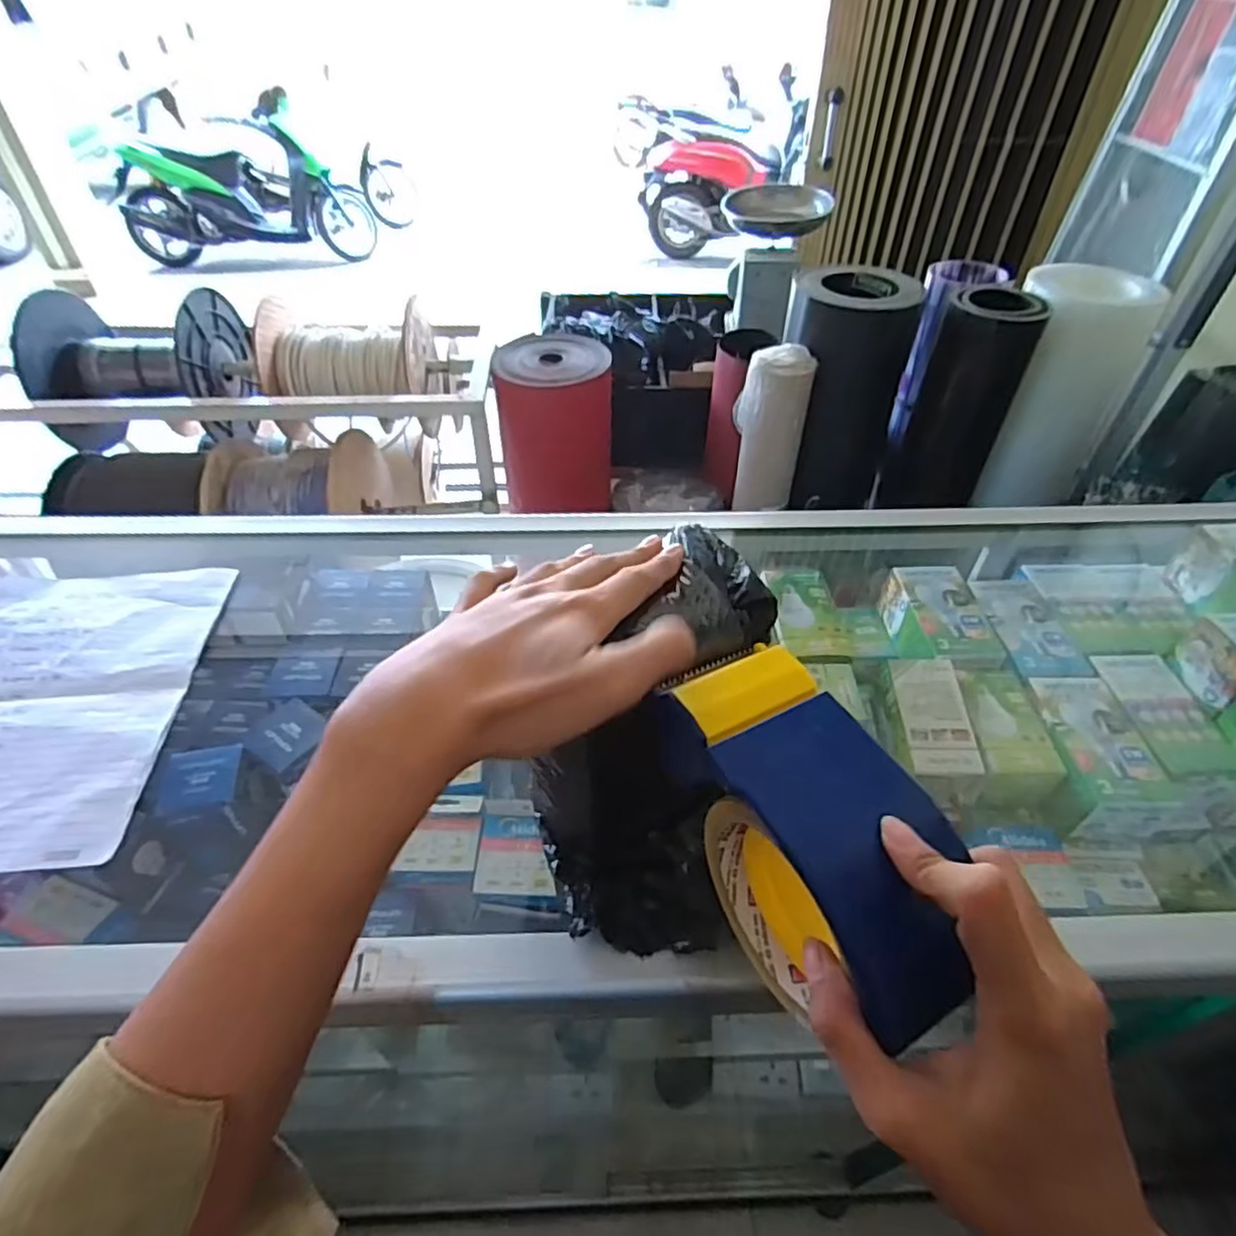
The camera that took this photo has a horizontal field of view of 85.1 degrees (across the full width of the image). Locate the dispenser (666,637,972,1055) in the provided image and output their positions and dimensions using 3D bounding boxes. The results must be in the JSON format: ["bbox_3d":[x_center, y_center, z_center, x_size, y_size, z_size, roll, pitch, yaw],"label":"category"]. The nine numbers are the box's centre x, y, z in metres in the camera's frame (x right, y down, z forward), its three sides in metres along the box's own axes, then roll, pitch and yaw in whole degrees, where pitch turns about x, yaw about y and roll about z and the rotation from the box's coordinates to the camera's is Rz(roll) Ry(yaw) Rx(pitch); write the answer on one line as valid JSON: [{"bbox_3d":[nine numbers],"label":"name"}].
[{"bbox_3d":[0.073,0.087,0.267,0.061,0.099,0.141,-20,48,-19],"label":"dispenser"}]

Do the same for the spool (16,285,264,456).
[{"bbox_3d":[-0.934,-0.491,1.348,0.308,0.276,0.270,-1,44,0],"label":"spool"}]

